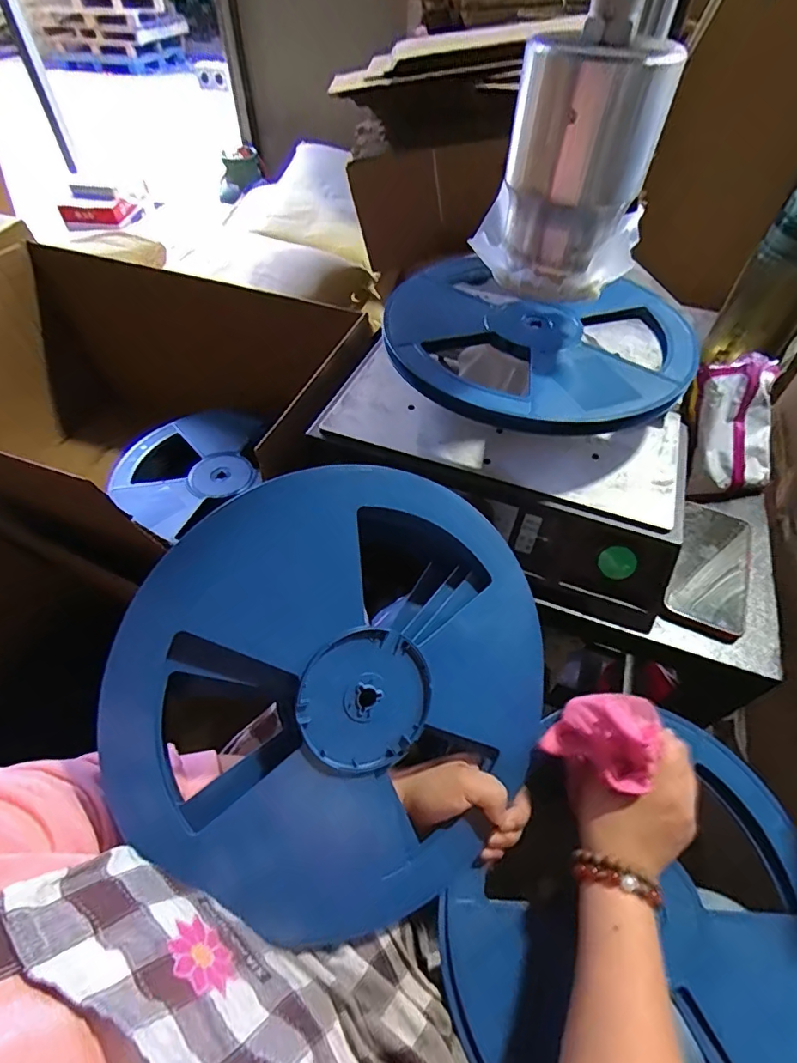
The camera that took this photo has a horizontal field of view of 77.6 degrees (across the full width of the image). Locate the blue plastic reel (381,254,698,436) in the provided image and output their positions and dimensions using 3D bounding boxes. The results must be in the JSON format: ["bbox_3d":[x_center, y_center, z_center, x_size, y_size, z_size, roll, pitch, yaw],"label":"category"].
[{"bbox_3d":[0.136,-0.200,0.510,0.305,0.021,0.270,18,54,12],"label":"blue plastic reel"}]

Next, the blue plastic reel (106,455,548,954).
[{"bbox_3d":[-0.033,0.120,0.360,0.319,0.040,0.309,-2,95,-22],"label":"blue plastic reel"}]

